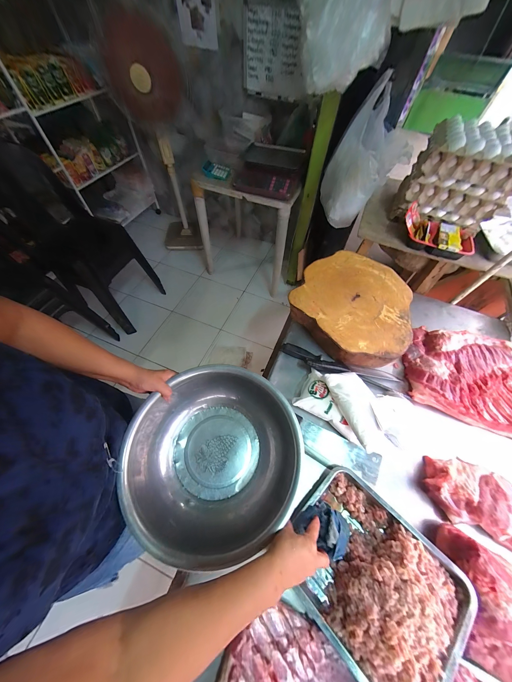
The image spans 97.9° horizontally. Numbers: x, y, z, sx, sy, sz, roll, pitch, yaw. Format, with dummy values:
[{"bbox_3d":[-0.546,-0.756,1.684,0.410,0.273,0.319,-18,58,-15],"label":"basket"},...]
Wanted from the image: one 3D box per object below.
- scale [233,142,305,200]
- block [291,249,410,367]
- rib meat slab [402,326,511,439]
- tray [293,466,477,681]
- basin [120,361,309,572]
[{"bbox_3d":[0.074,-0.903,1.185,0.317,0.100,0.351,14,61,7],"label":"scale"},{"bbox_3d":[0.349,-0.125,0.779,0.384,0.088,0.410,-37,67,-20],"label":"block"},{"bbox_3d":[0.661,0.103,0.704,0.340,0.051,0.317,15,61,7],"label":"rib meat slab"},{"bbox_3d":[0.225,0.457,0.443,0.253,0.105,0.303,-36,67,-20],"label":"tray"},{"bbox_3d":[-0.088,0.259,0.521,0.340,0.156,0.361,1,60,-1],"label":"basin"}]

